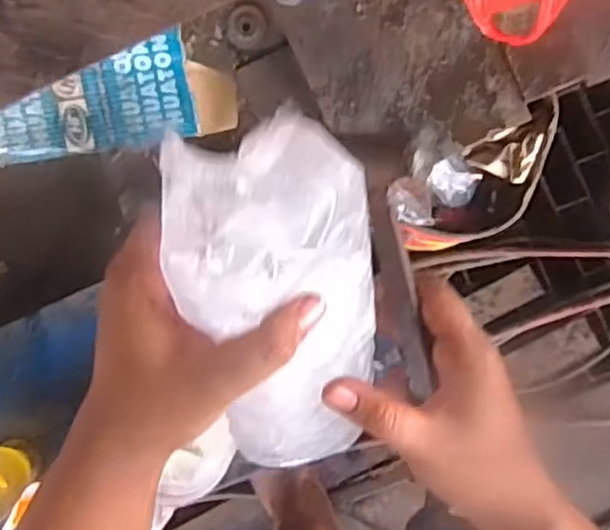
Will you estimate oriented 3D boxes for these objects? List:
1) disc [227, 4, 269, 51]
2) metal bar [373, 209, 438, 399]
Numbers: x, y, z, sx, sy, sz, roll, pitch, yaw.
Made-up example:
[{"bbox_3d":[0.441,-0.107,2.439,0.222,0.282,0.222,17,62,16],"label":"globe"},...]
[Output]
[{"bbox_3d":[-0.100,-0.419,1.296,0.068,0.022,0.074,0,96,3],"label":"disc"},{"bbox_3d":[0.056,0.022,0.414,0.015,0.005,0.115,-13,109,4],"label":"metal bar"}]

